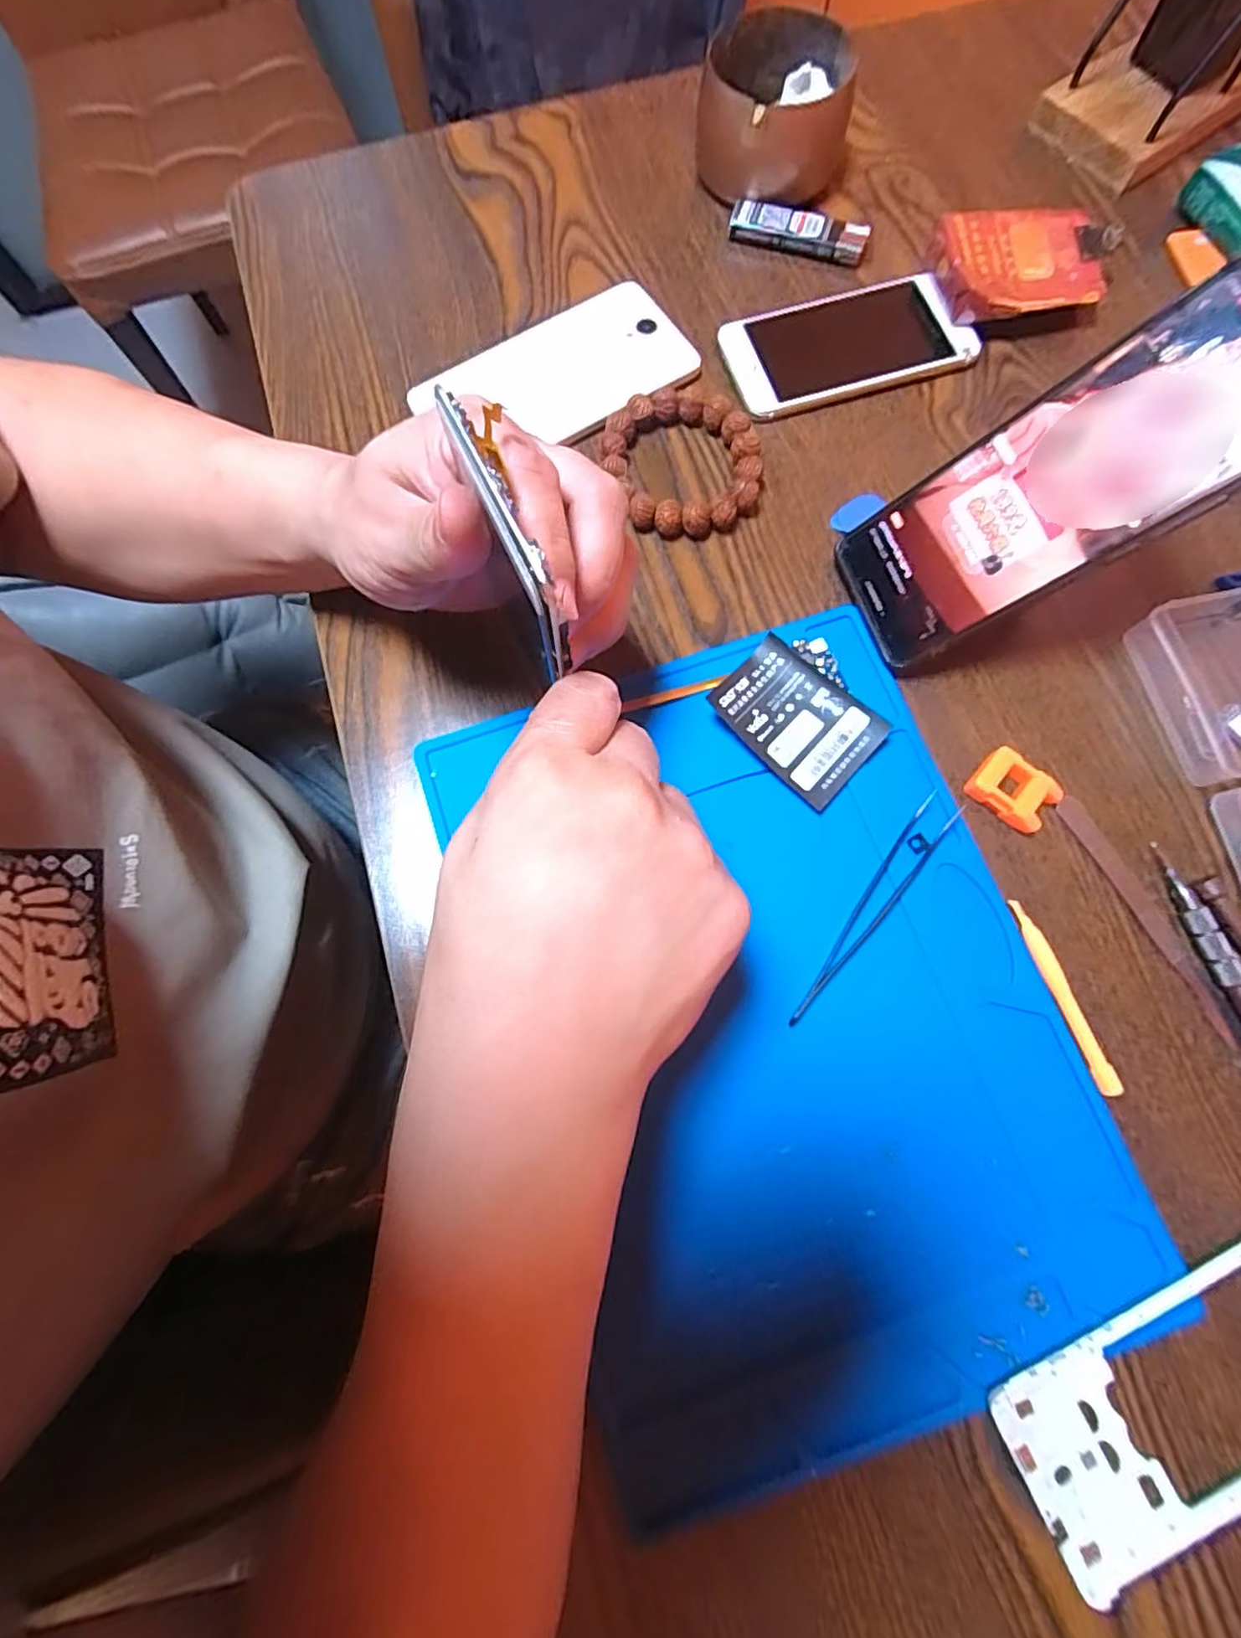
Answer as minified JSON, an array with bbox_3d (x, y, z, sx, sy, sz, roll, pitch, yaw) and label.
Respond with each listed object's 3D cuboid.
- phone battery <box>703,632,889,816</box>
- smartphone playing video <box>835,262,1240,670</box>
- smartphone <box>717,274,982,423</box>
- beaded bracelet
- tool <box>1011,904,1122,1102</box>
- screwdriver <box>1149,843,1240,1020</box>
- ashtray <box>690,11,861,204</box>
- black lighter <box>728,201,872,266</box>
[{"bbox_3d":[0.081,-0.046,0.293,0.074,0.008,0.051,43,81,10],"label":"phone battery"},{"bbox_3d":[0.177,-0.135,0.261,0.163,0.010,0.072,-28,73,35],"label":"smartphone playing video"},{"bbox_3d":[0.124,-0.265,0.351,0.128,0.009,0.070,-18,76,-3],"label":"smartphone"},{"bbox_3d":[0.033,-0.187,0.332,0.076,0.015,0.084,-25,76,-5],"label":"beaded bracelet"},{"bbox_3d":[0.186,0.074,0.266,0.008,0.006,0.082,-18,76,-3],"label":"tool"},{"bbox_3d":[0.255,0.061,0.267,0.013,0.007,0.104,-20,76,-4],"label":"screwdriver"},{"bbox_3d":[0.089,-0.412,0.369,0.084,0.049,0.084,9,76,4],"label":"ashtray"},{"bbox_3d":[0.104,-0.344,0.369,0.078,0.012,0.018,20,77,6],"label":"black lighter"}]

